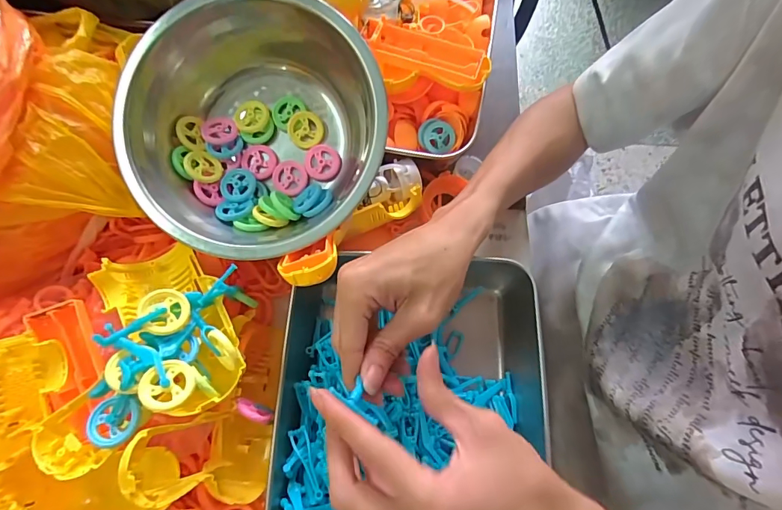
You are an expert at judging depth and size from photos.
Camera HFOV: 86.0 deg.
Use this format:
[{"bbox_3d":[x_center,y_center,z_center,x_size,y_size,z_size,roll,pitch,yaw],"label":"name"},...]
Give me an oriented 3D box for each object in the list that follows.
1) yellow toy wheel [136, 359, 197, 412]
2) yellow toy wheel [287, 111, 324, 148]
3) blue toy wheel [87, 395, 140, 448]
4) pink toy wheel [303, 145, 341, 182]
[{"bbox_3d":[-0.133,0.078,0.250,0.029,0.007,0.029,7,54,-10],"label":"yellow toy wheel"},{"bbox_3d":[-0.073,-0.107,0.358,0.030,0.007,0.030,-1,103,-5],"label":"yellow toy wheel"},{"bbox_3d":[-0.166,0.100,0.252,0.030,0.005,0.028,0,72,-1],"label":"blue toy wheel"},{"bbox_3d":[-0.059,-0.079,0.361,0.029,0.007,0.030,-6,91,-5],"label":"pink toy wheel"}]

